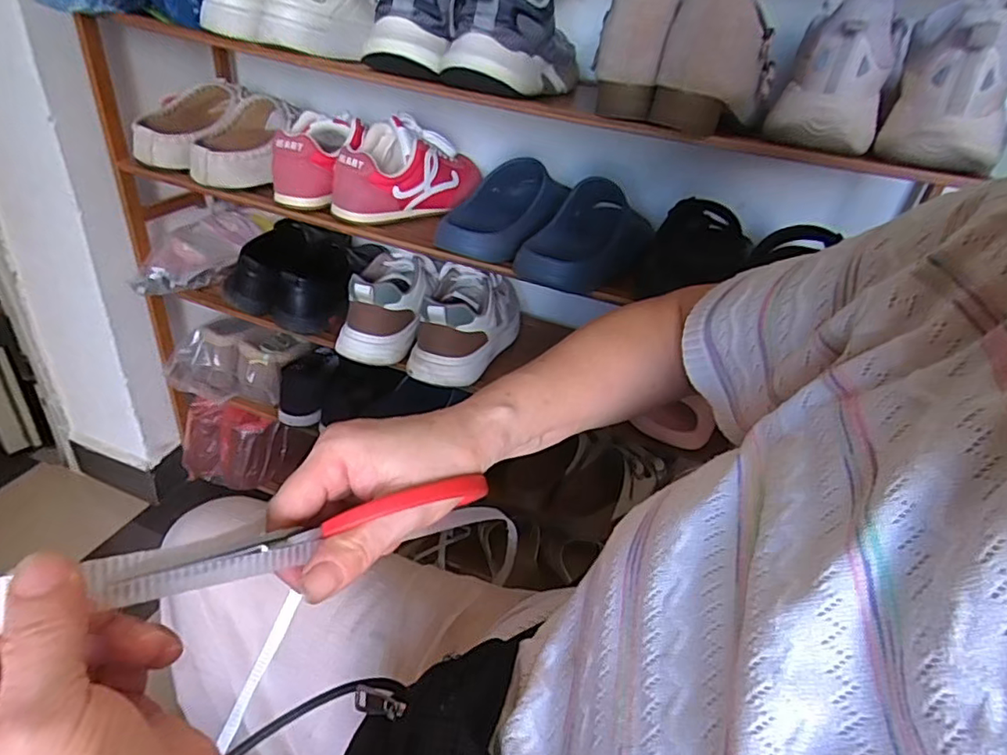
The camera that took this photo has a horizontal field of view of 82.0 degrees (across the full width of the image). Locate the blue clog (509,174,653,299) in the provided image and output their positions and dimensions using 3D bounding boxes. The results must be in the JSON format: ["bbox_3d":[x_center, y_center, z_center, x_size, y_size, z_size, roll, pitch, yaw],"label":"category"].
[{"bbox_3d":[0.107,-0.171,0.679,0.114,0.081,0.232,19,35,16],"label":"blue clog"}]

